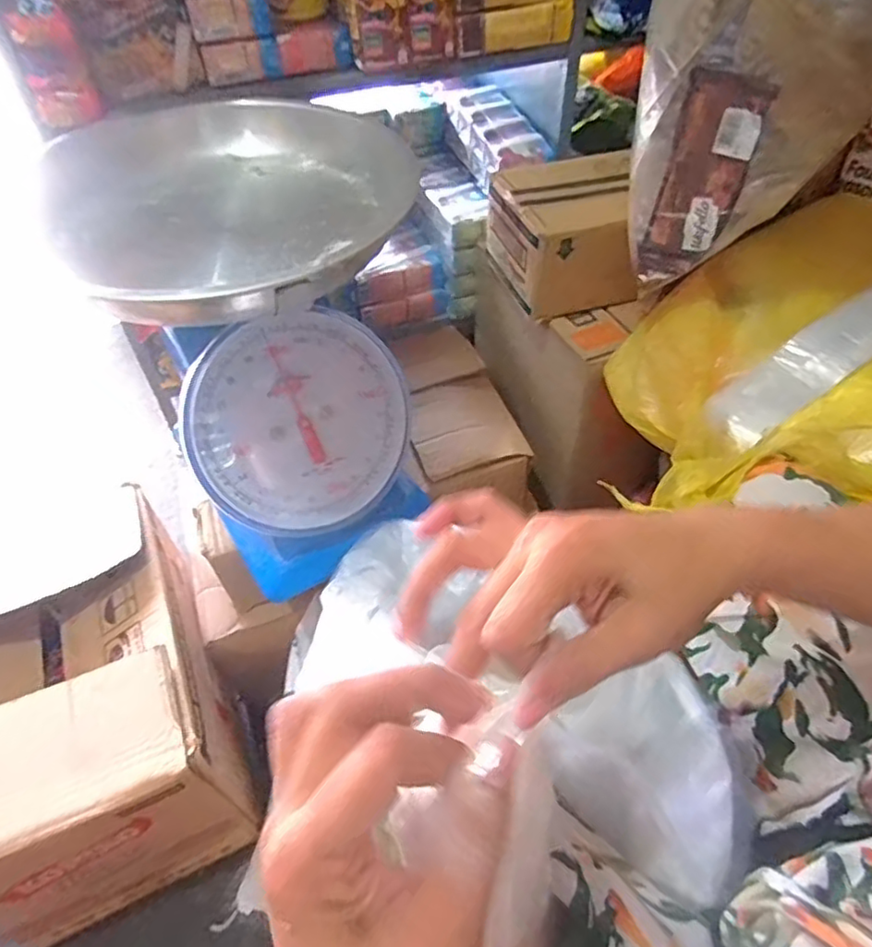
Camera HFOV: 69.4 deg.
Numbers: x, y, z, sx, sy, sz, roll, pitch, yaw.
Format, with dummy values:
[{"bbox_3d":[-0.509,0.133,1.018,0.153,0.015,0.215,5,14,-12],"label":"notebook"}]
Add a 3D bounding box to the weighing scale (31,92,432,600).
[{"bbox_3d":[-0.141,-0.128,0.601,0.276,0.311,0.285,-35,57,-25],"label":"weighing scale"}]

